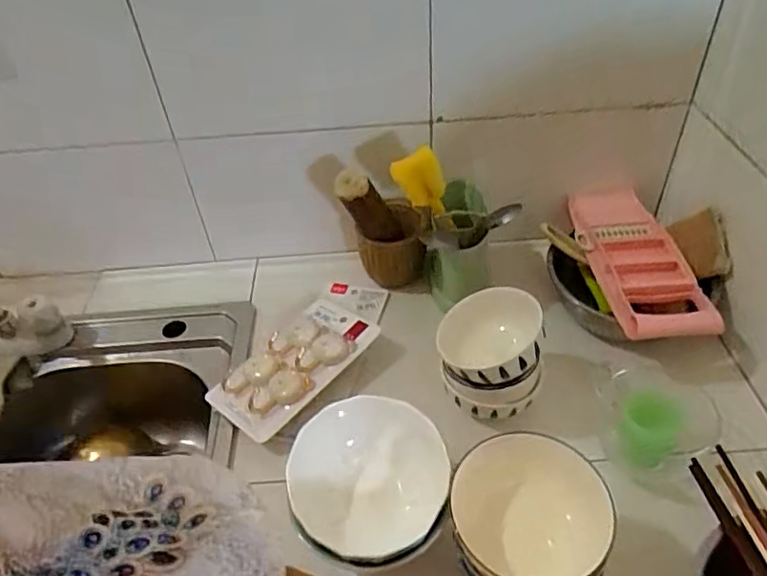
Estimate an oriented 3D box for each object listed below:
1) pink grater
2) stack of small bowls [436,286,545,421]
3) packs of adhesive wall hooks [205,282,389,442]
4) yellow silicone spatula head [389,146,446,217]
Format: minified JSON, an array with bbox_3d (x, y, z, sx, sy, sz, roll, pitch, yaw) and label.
[{"bbox_3d":[0.308,-0.042,0.721,0.104,0.021,0.267,-4,43,1],"label":"pink grater"},{"bbox_3d":[0.115,0.077,0.635,0.105,0.120,0.104,-4,43,1],"label":"stack of small bowls"},{"bbox_3d":[-0.089,0.076,0.730,0.129,0.052,0.265,24,50,28],"label":"packs of adhesive wall hooks"},{"bbox_3d":[0.048,-0.116,0.685,0.051,0.144,0.016,-21,66,8],"label":"yellow silicone spatula head"}]

